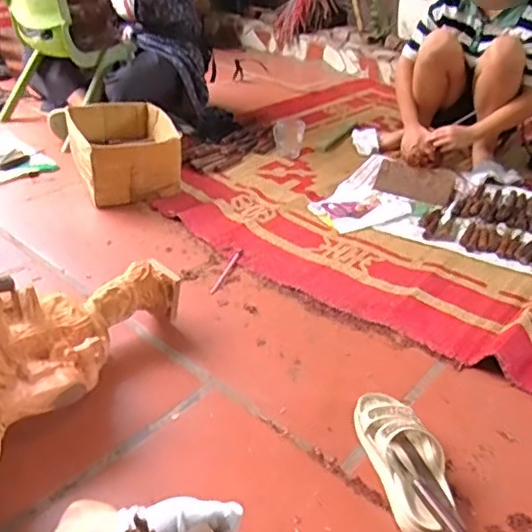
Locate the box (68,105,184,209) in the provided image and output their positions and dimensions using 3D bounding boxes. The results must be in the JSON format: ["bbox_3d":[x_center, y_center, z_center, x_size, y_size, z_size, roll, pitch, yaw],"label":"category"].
[{"bbox_3d":[-0.379,-0.312,1.518,0.261,0.148,0.335,-9,35,-22],"label":"box"}]

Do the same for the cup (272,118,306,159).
[{"bbox_3d":[0.070,-0.404,1.774,0.098,0.091,0.096,4,32,-2],"label":"cup"}]

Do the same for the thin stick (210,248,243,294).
[{"bbox_3d":[-0.080,0.009,1.177,0.016,0.010,0.158,15,35,13],"label":"thin stick"}]

